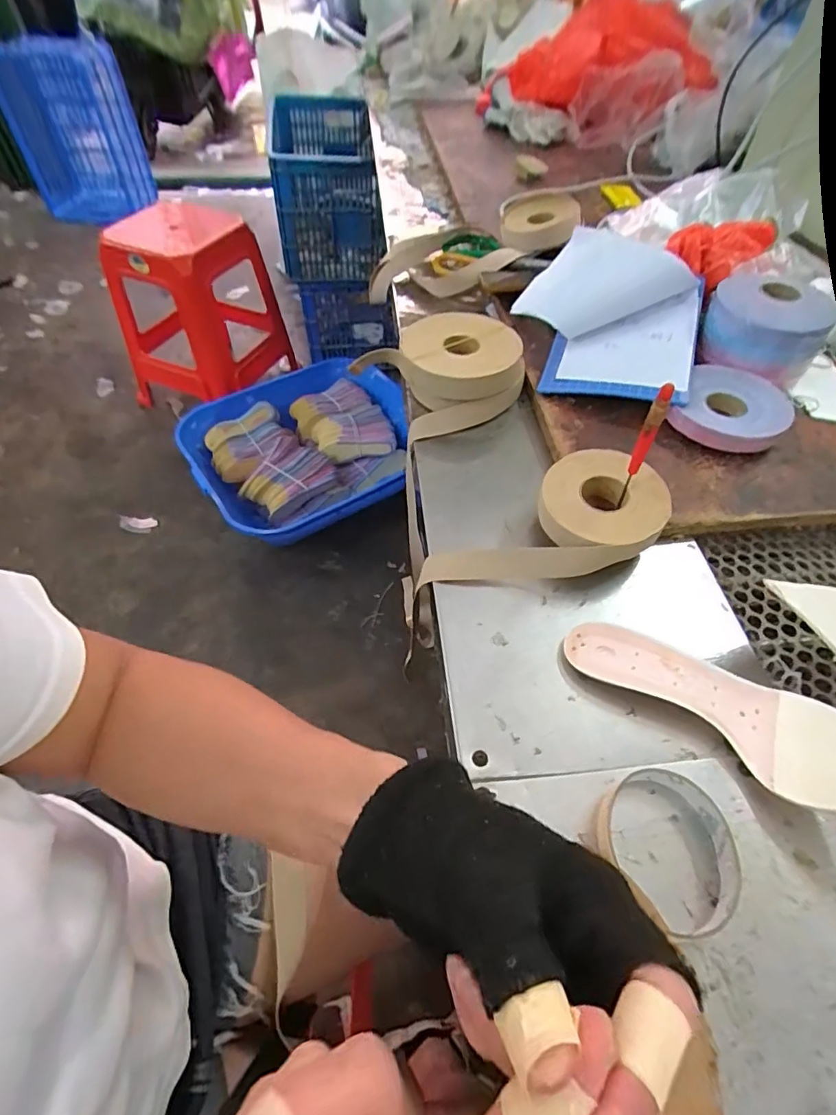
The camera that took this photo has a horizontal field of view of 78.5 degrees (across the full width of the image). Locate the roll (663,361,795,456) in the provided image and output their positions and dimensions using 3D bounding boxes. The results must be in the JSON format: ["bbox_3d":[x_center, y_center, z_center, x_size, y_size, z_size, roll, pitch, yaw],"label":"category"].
[{"bbox_3d":[0.315,-0.150,0.511,0.097,0.032,0.098,29,58,19],"label":"roll"}]

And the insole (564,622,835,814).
[{"bbox_3d":[0.207,0.097,0.333,0.216,0.041,0.062,24,53,31],"label":"insole"}]

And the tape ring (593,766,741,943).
[{"bbox_3d":[0.152,0.172,0.305,0.071,0.027,0.084,-21,57,-16],"label":"tape ring"}]

